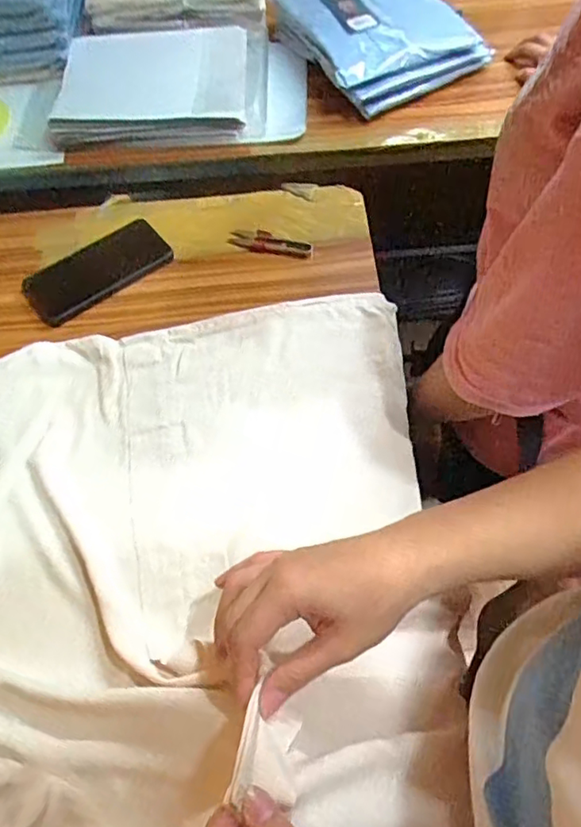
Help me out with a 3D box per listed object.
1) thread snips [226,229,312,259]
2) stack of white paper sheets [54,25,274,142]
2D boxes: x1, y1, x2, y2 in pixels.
[{"bbox_3d":[-0.025,-0.205,0.718,0.099,0.008,0.029,17,62,12],"label":"thread snips"},{"bbox_3d":[-0.183,-0.465,0.824,0.303,0.042,0.222,-4,65,1],"label":"stack of white paper sheets"}]

